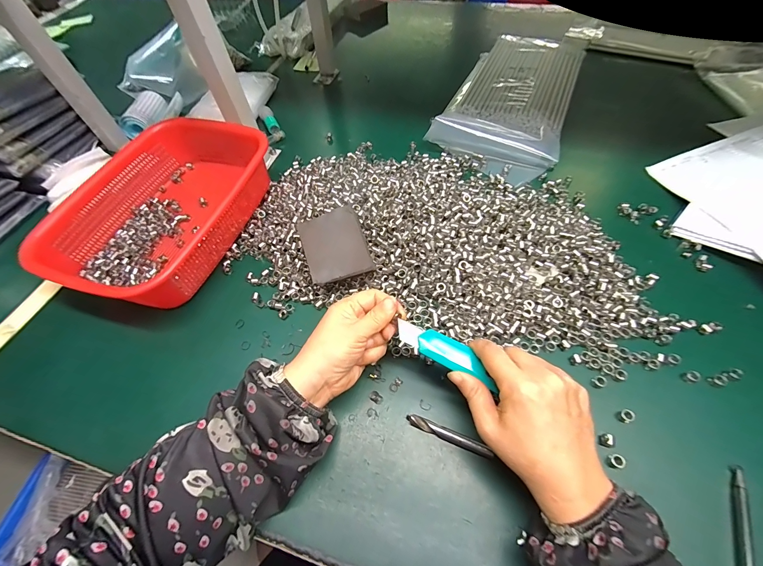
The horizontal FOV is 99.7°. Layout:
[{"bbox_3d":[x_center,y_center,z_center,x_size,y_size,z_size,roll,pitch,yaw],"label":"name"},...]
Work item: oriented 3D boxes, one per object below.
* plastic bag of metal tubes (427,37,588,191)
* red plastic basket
[{"bbox_3d":[0.234,-0.339,0.583,0.200,0.043,0.400,19,60,16],"label":"plastic bag of metal tubes"},{"bbox_3d":[-0.283,-0.102,0.425,0.205,0.075,0.268,16,60,14],"label":"red plastic basket"}]

